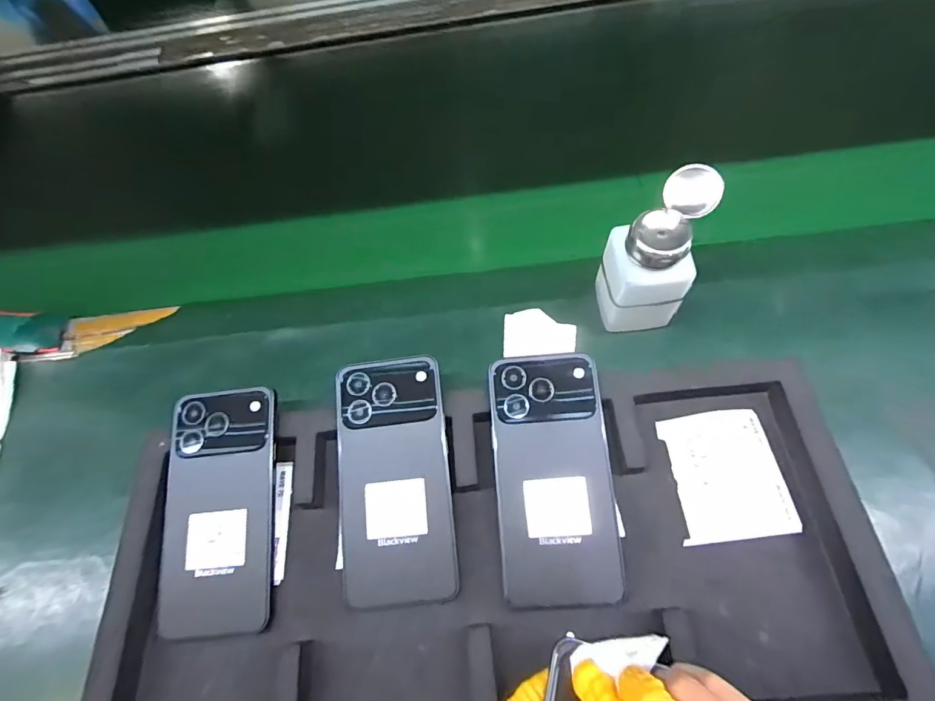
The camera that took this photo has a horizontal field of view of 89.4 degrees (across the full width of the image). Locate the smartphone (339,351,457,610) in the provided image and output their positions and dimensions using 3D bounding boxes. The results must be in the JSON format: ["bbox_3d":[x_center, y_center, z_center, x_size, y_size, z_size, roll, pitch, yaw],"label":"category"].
[{"bbox_3d":[-0.050,0.085,0.324,0.075,0.005,0.160,-6,75,2],"label":"smartphone"}]

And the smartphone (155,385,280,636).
[{"bbox_3d":[-0.171,0.107,0.326,0.075,0.008,0.158,-8,73,1],"label":"smartphone"}]

